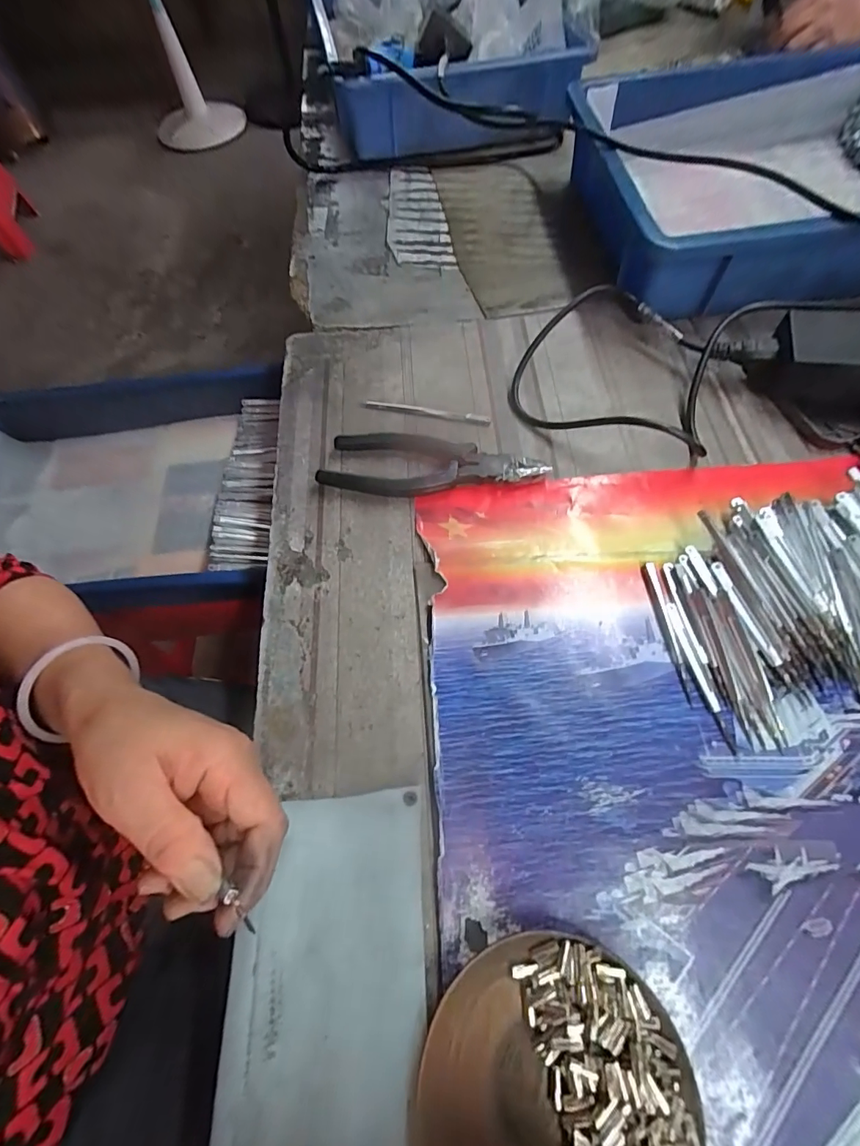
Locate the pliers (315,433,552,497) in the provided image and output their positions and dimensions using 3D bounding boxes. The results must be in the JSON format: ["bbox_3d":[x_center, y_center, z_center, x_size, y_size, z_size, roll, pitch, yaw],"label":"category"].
[{"bbox_3d":[0.002,-0.079,0.353,0.162,0.015,0.050,8,65,7],"label":"pliers"}]

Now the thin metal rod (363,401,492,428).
[{"bbox_3d":[-0.002,-0.133,0.387,0.103,0.007,0.007,8,65,7],"label":"thin metal rod"}]

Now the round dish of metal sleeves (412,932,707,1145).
[{"bbox_3d":[0.052,0.226,0.202,0.115,0.016,0.109,-1,64,3],"label":"round dish of metal sleeves"}]

